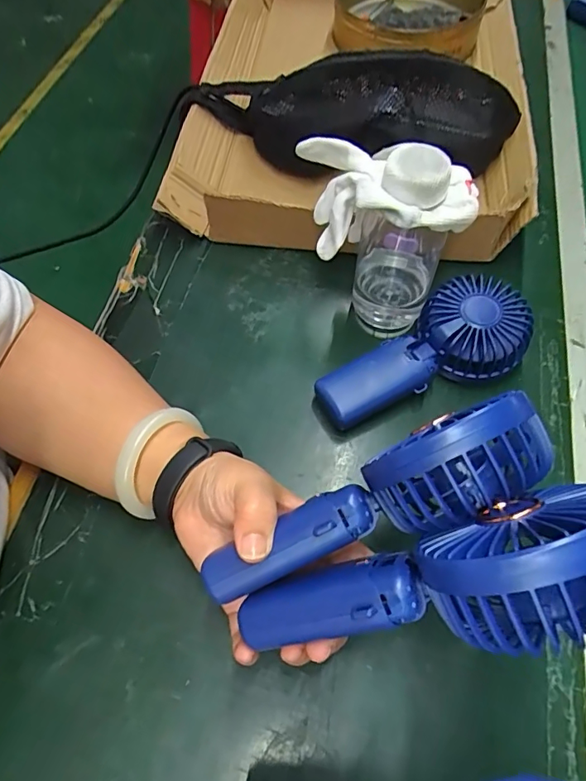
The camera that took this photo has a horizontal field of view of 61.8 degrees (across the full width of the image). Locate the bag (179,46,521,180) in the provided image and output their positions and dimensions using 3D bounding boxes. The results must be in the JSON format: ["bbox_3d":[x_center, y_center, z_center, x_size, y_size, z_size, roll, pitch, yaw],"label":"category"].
[{"bbox_3d":[0.052,-0.289,0.499,0.345,0.103,0.121,16,63,9],"label":"bag"}]

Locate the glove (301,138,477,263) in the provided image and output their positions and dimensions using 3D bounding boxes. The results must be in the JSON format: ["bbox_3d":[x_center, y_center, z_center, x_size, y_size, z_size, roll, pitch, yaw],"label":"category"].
[{"bbox_3d":[0.061,-0.133,0.352,0.127,0.082,0.062,18,62,8],"label":"glove"}]

